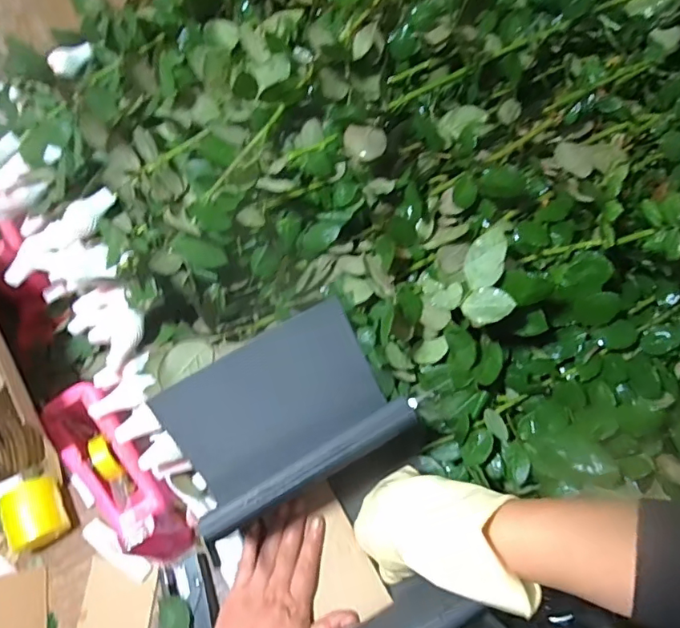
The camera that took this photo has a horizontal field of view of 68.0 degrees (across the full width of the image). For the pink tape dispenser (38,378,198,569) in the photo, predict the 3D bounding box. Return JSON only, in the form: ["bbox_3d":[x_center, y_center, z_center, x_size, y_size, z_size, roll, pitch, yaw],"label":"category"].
[{"bbox_3d":[-0.241,0.181,0.547,0.071,0.088,0.221,-37,90,-12],"label":"pink tape dispenser"}]

